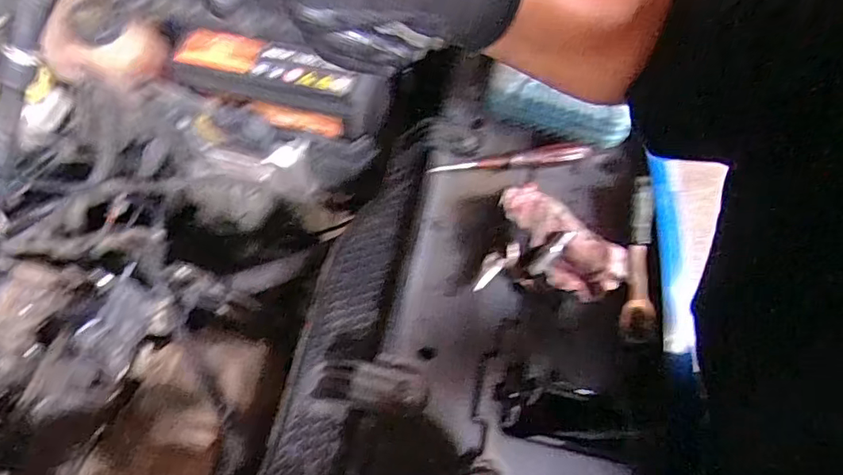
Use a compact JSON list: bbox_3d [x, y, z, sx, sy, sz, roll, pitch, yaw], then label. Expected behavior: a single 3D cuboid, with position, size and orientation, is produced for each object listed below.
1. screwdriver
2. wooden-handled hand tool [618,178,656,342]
[{"bbox_3d":[0.108,-0.098,0.639,0.195,0.022,0.021,-9,62,-5],"label":"screwdriver"},{"bbox_3d":[0.247,0.019,0.589,0.033,0.025,0.191,14,63,7],"label":"wooden-handled hand tool"}]

